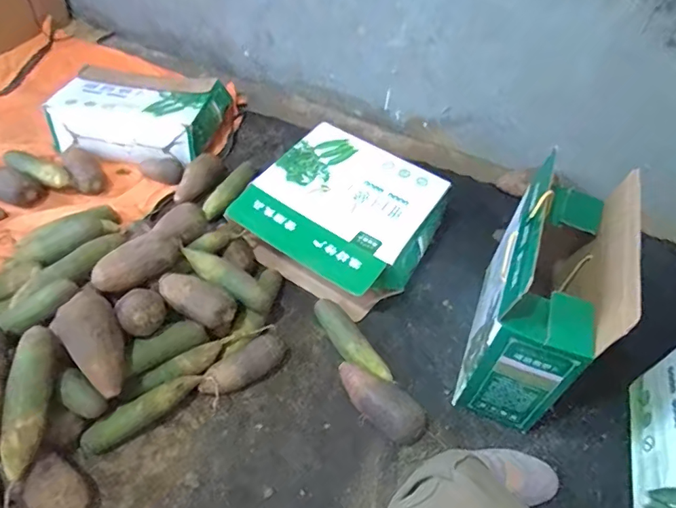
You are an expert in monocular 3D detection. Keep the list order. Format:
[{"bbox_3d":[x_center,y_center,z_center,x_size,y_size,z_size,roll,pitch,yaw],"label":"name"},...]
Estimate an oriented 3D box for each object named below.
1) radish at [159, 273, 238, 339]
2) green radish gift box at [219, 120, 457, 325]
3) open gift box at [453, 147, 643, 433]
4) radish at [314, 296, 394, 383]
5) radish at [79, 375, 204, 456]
[{"bbox_3d":[-0.250,0.084,0.875,0.145,0.059,0.061,27,51,17],"label":"radish"},{"bbox_3d":[0.013,-0.079,1.073,0.374,0.165,0.325,30,52,19],"label":"green radish gift box"},{"bbox_3d":[0.346,0.071,0.845,0.151,0.354,0.334,19,49,10],"label":"open gift box"},{"bbox_3d":[0.022,0.169,0.933,0.061,0.045,0.210,-27,56,-27],"label":"radish"},{"bbox_3d":[-0.316,0.256,0.801,0.197,0.044,0.042,-27,57,-27],"label":"radish"}]

